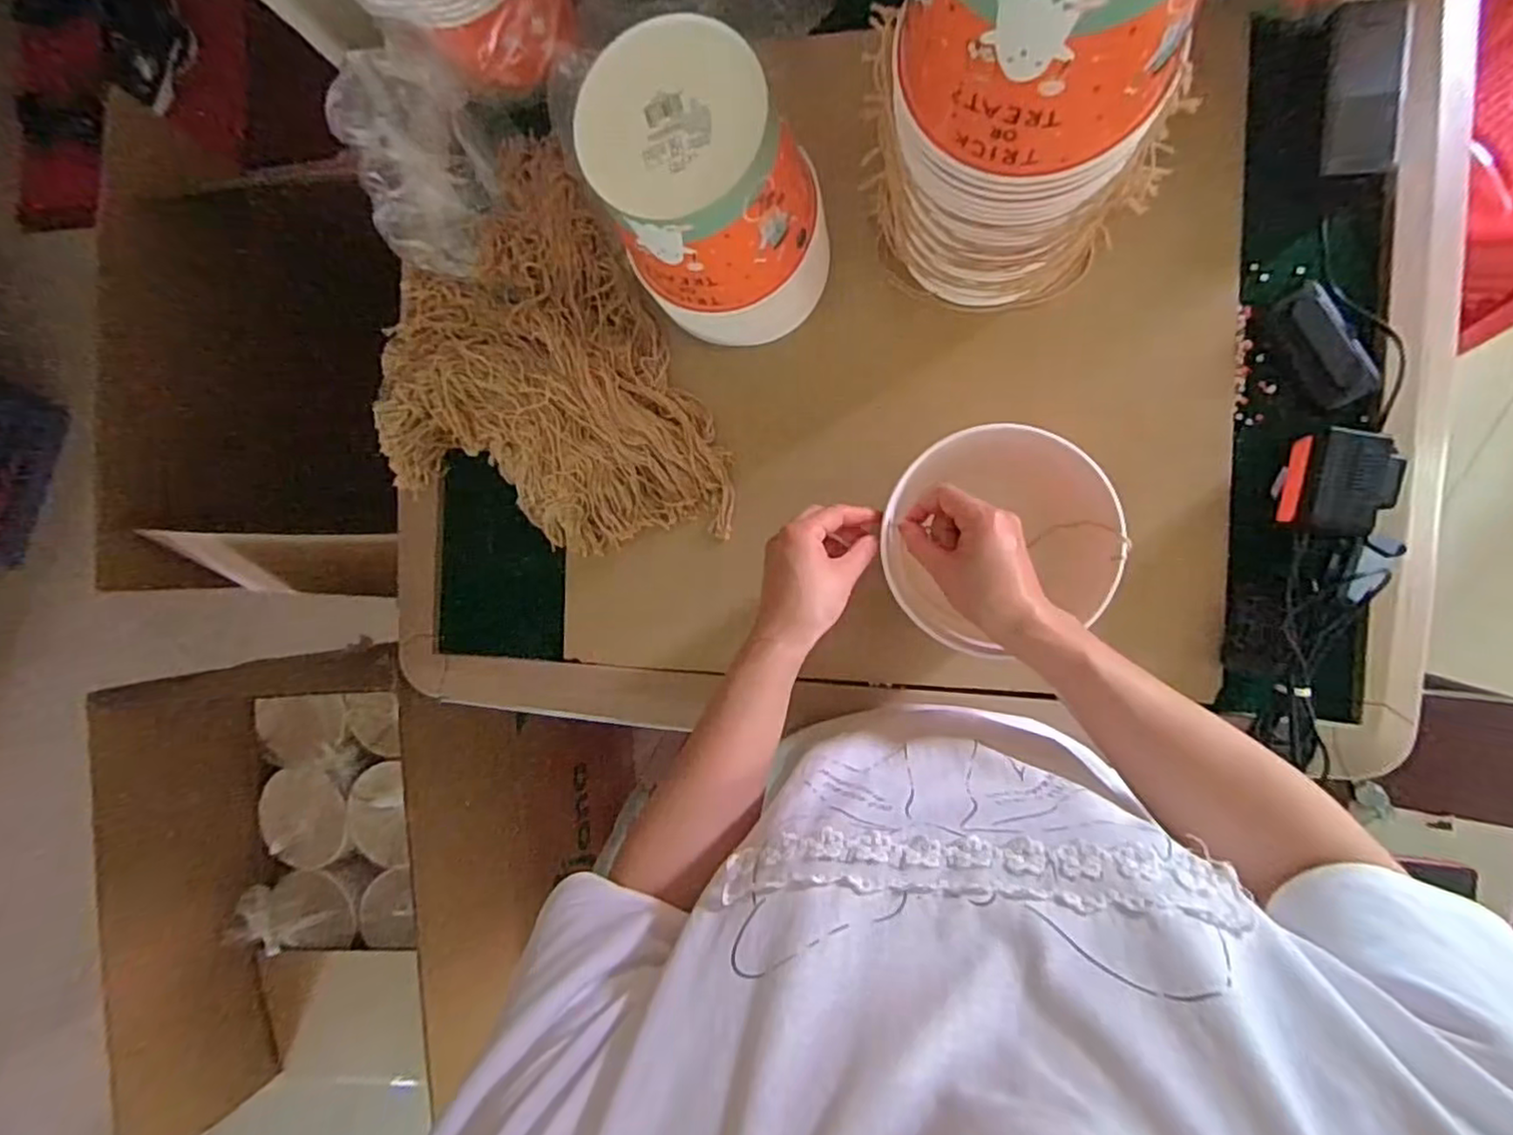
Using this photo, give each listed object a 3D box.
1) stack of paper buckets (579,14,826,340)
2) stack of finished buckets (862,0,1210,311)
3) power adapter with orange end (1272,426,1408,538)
[{"bbox_3d":[-0.029,-0.274,0.541,0.150,0.213,0.139,-25,86,9],"label":"stack of paper buckets"},{"bbox_3d":[0.170,-0.297,0.445,0.154,0.330,0.143,-29,86,9],"label":"stack of finished buckets"},{"bbox_3d":[0.447,-0.064,0.541,0.060,0.053,0.077,7,92,10],"label":"power adapter with orange end"}]

